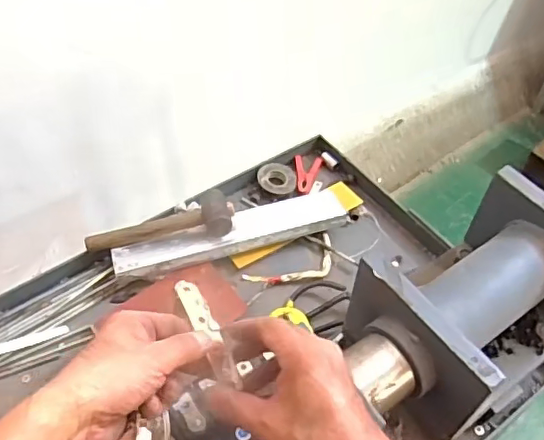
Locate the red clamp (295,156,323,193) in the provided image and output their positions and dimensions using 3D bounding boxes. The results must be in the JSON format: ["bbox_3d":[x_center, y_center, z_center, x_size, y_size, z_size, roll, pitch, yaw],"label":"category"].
[{"bbox_3d":[0.068,-0.093,1.103,0.051,0.014,0.093,8,52,6],"label":"red clamp"}]

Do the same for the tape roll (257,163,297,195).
[{"bbox_3d":[0.009,-0.079,1.071,0.073,0.021,0.061,4,51,3],"label":"tape roll"}]

